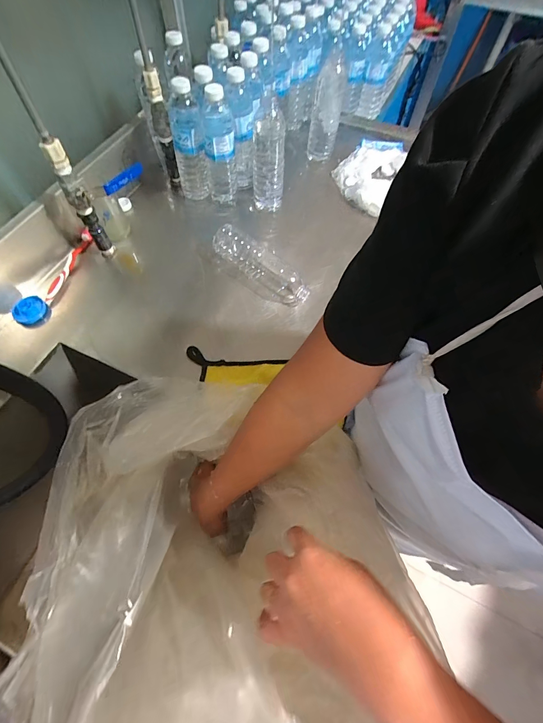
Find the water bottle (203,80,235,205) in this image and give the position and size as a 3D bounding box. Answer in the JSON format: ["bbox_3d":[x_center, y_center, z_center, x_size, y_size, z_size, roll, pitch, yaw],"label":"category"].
[{"bbox_3d":[-0.099,-0.405,0.631,0.055,0.206,0.066,-5,63,-4],"label":"water bottle"}]

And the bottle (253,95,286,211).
[{"bbox_3d":[-0.005,-0.388,0.636,0.058,0.191,0.053,-1,63,-1],"label":"bottle"}]

